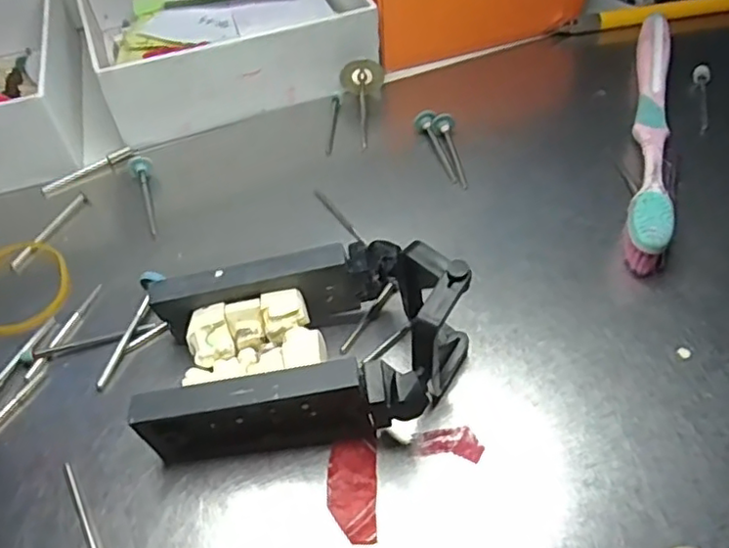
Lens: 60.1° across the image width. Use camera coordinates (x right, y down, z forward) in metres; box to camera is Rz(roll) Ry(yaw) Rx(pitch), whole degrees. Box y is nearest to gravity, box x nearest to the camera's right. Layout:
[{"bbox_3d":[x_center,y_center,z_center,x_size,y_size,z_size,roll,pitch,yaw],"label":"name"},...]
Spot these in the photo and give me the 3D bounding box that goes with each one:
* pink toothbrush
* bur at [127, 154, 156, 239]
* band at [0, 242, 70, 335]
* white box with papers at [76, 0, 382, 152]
[{"bbox_3d":[0.123,-0.069,0.270,0.015,0.018,0.178,11,50,14],"label":"pink toothbrush"},{"bbox_3d":[-0.092,-0.032,0.268,0.009,0.006,0.044,-17,65,-10],"label":"bur"},{"bbox_3d":[-0.133,0.004,0.239,0.037,0.004,0.048,-20,50,-12],"label":"band"},{"bbox_3d":[-0.078,-0.136,0.336,0.136,0.036,0.137,-18,50,-11],"label":"white box with papers"}]

